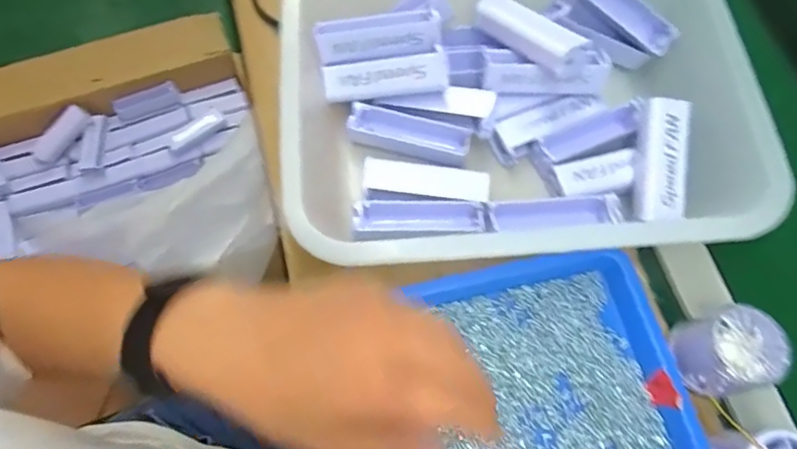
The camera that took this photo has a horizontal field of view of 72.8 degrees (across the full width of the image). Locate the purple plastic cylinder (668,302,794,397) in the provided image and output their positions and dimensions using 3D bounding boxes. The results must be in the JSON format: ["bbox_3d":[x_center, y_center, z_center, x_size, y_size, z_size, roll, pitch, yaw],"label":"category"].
[{"bbox_3d":[0.235,0.091,0.390,0.058,0.052,0.054,1,68,-2],"label":"purple plastic cylinder"}]

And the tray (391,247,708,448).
[{"bbox_3d":[0.095,0.117,0.390,0.219,0.034,0.175,-11,69,-6],"label":"tray"}]

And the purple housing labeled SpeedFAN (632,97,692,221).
[{"bbox_3d":[0.209,-0.051,0.432,0.032,0.035,0.094,5,88,0],"label":"purple housing labeled SpeedFAN"}]

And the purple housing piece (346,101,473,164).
[{"bbox_3d":[0.009,-0.078,0.457,0.102,0.015,0.030,13,68,3],"label":"purple housing piece"}]

